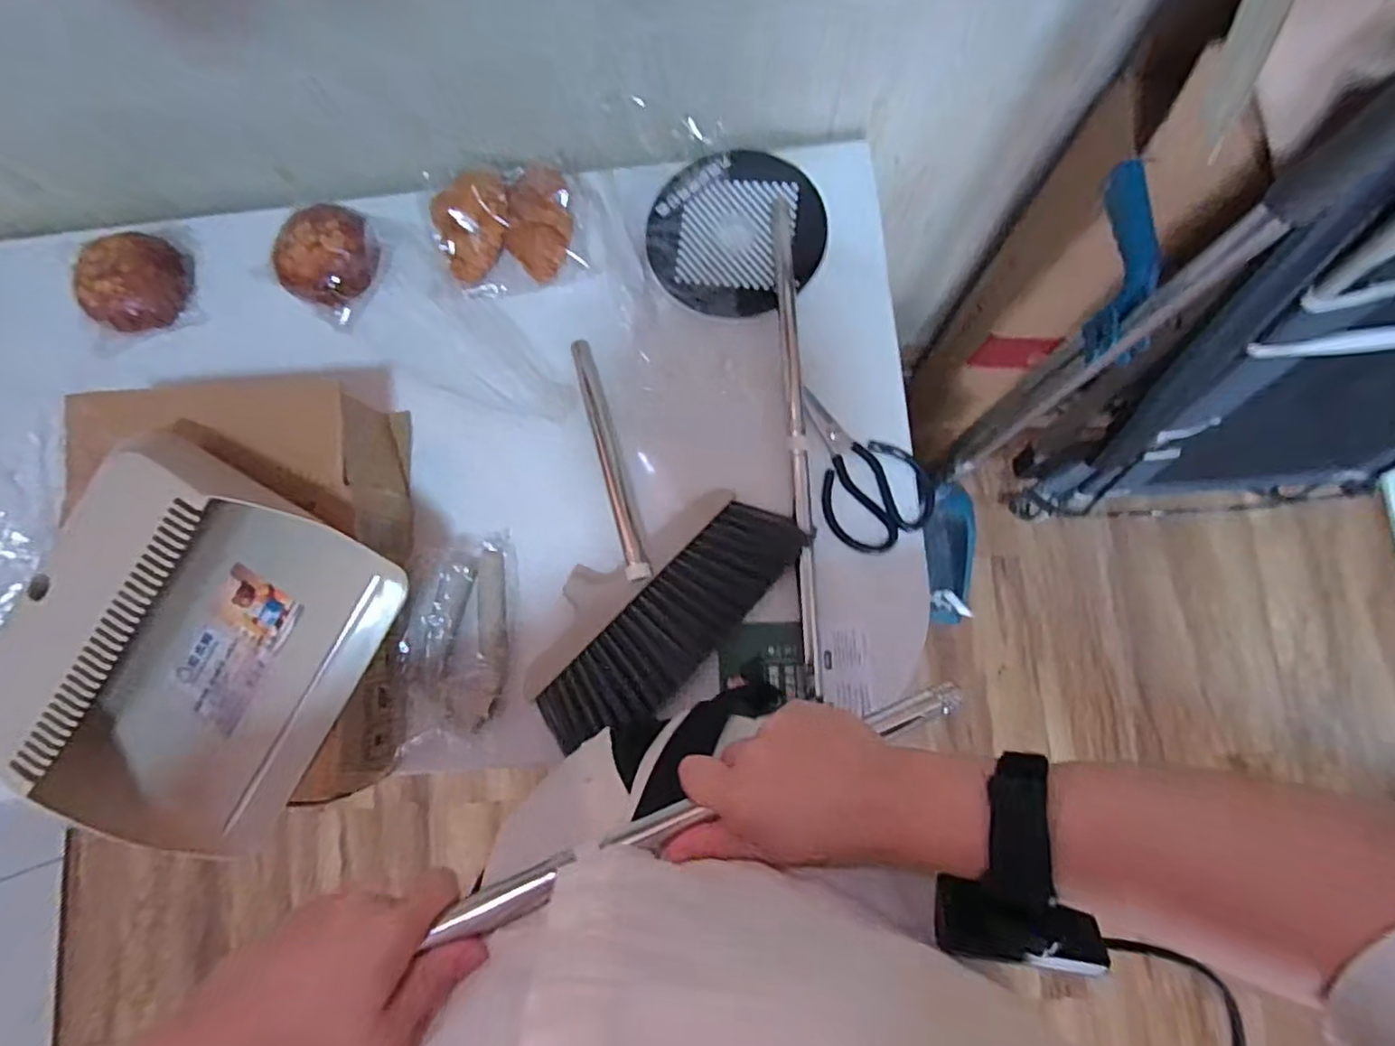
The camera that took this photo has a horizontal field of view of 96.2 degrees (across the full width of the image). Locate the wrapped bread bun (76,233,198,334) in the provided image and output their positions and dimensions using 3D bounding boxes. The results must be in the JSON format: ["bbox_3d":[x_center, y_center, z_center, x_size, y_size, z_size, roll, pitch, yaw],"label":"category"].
[{"bbox_3d":[-0.588,-0.252,0.648,0.103,0.038,0.102,-1,82,4],"label":"wrapped bread bun"}]

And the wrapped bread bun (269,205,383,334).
[{"bbox_3d":[-0.367,-0.264,0.630,0.079,0.046,0.102,36,86,8],"label":"wrapped bread bun"}]

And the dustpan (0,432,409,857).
[{"bbox_3d":[-0.390,0.098,0.475,0.220,0.084,0.255,27,85,7],"label":"dustpan"}]

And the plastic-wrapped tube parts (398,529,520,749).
[{"bbox_3d":[-0.220,0.104,0.586,0.092,0.034,0.192,0,82,4],"label":"plastic-wrapped tube parts"}]

